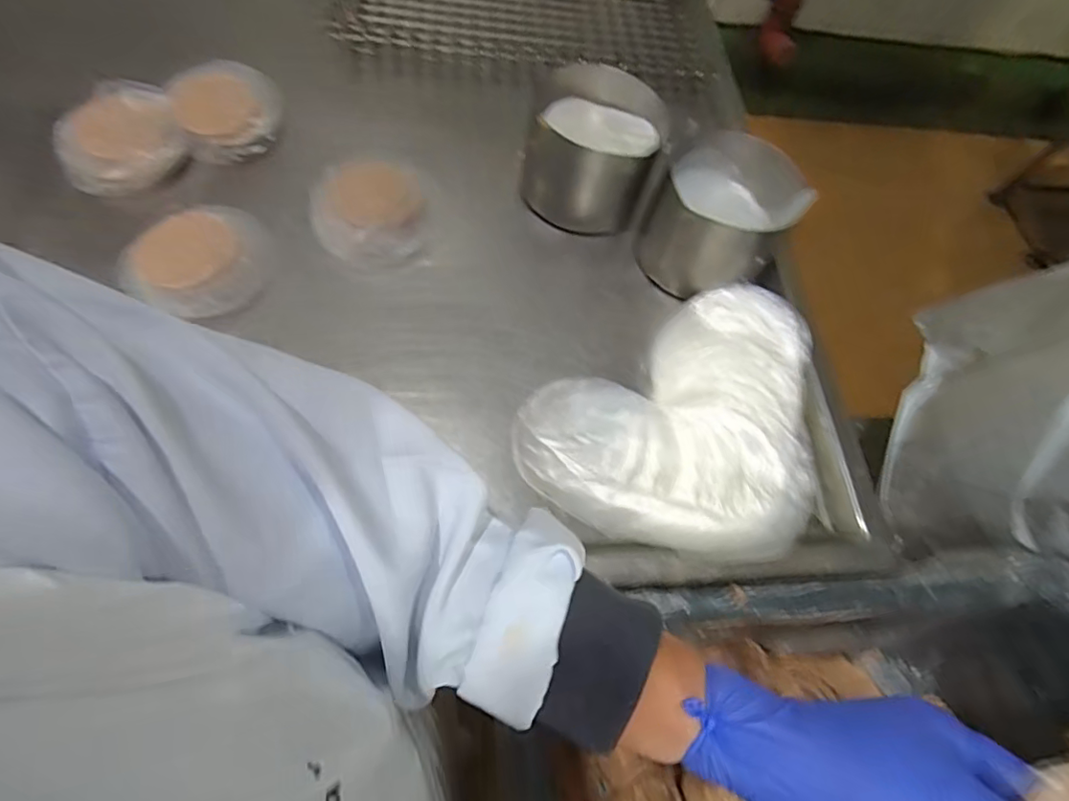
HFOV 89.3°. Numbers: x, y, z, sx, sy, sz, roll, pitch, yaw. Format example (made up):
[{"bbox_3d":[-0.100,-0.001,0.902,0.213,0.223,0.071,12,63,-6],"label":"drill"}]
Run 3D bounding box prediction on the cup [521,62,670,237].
[{"bbox_3d":[0.063,-0.277,0.597,0.138,0.095,0.145,2,64,-4],"label":"cup"}]

